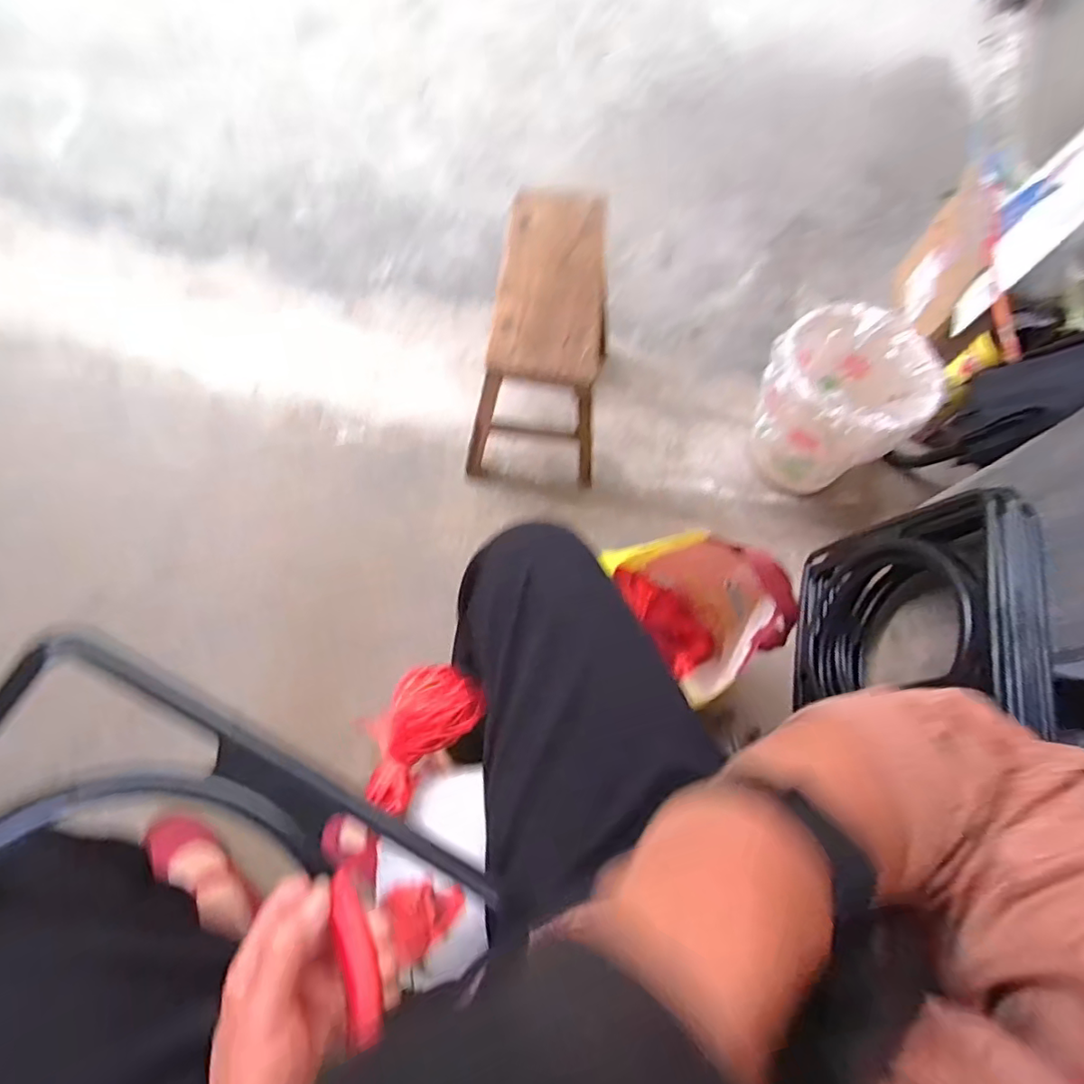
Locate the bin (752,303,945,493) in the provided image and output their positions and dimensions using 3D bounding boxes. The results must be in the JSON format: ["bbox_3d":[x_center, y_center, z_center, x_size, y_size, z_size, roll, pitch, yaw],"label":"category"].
[{"bbox_3d":[0.441,-0.211,0.906,0.215,0.230,0.200,27,70,8],"label":"bin"}]

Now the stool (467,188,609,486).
[{"bbox_3d":[-0.005,-0.308,0.915,0.196,0.293,0.349,5,70,0],"label":"stool"}]

